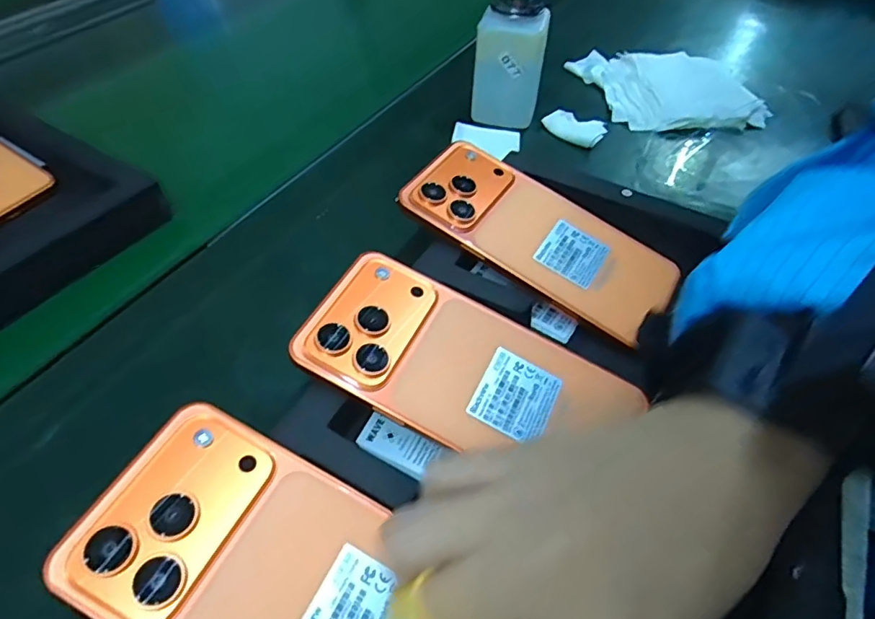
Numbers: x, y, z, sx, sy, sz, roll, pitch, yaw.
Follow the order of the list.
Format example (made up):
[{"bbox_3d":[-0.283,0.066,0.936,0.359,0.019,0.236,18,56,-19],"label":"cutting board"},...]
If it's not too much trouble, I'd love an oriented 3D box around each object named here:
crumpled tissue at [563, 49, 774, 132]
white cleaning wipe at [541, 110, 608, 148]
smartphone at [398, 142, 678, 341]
[{"bbox_3d":[0.208,-0.211,0.473,0.125,0.021,0.151,-10,50,-9],"label":"crumpled tissue"},{"bbox_3d":[0.115,-0.152,0.426,0.025,0.016,0.054,-27,55,-21],"label":"white cleaning wipe"},{"bbox_3d":[0.062,-0.045,0.301,0.158,0.006,0.078,34,57,9],"label":"smartphone"}]

